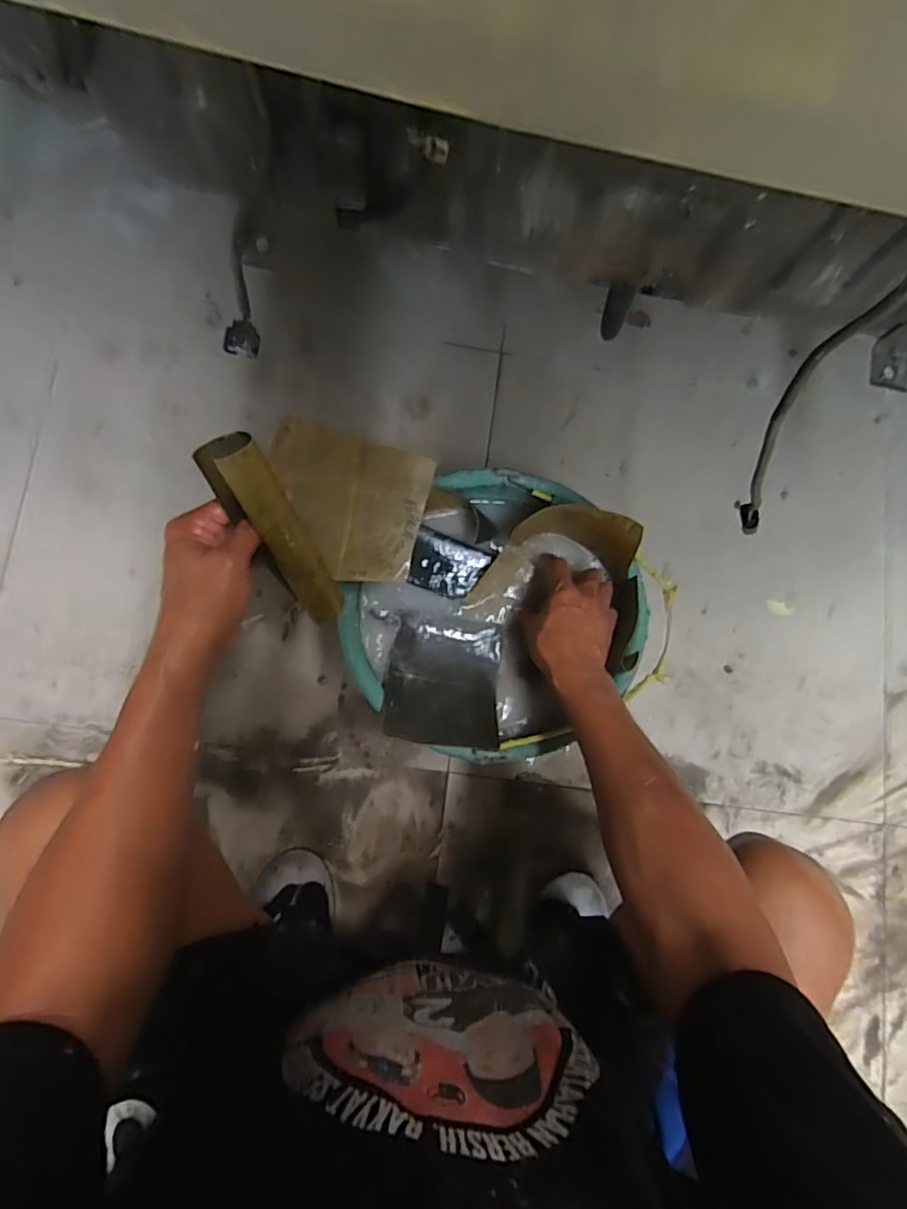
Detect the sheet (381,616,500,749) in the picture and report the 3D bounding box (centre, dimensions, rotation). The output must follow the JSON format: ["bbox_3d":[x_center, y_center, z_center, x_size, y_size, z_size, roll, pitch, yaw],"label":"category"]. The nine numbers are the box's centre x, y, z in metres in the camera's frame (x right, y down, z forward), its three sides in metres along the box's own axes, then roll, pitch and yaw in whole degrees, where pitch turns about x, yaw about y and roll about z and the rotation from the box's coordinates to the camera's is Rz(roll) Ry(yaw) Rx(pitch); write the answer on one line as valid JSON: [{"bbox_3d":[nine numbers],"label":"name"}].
[{"bbox_3d":[-0.008,0.075,0.572,0.111,0.018,0.131,10,58,-7],"label":"sheet"}]

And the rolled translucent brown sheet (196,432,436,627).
[{"bbox_3d":[-0.120,-0.047,0.392,0.037,0.029,0.149,-30,128,-8],"label":"rolled translucent brown sheet"}]

